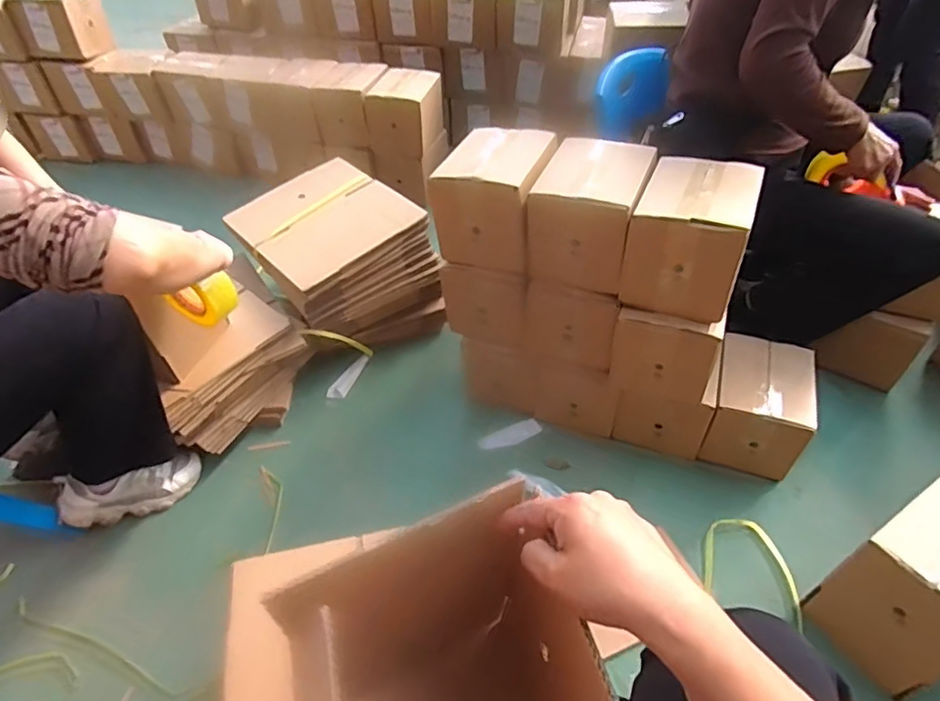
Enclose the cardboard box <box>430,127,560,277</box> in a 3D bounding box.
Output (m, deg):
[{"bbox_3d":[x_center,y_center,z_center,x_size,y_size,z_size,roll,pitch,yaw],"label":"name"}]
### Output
[{"bbox_3d":[0.044,-0.266,0.976,0.162,0.163,0.190,14,48,15],"label":"cardboard box"}]

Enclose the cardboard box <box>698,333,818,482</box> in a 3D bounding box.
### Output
[{"bbox_3d":[0.531,0.097,1.051,0.154,0.143,0.197,13,48,15],"label":"cardboard box"}]

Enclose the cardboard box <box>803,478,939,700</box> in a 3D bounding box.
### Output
[{"bbox_3d":[0.618,0.319,0.771,0.188,0.237,0.154,-27,51,-23],"label":"cardboard box"}]

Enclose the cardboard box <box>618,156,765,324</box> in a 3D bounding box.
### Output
[{"bbox_3d":[0.343,-0.183,0.883,0.161,0.156,0.207,16,49,17],"label":"cardboard box"}]

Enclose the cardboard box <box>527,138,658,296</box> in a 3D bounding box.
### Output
[{"bbox_3d":[0.200,-0.229,0.935,0.155,0.155,0.193,17,49,18],"label":"cardboard box"}]

